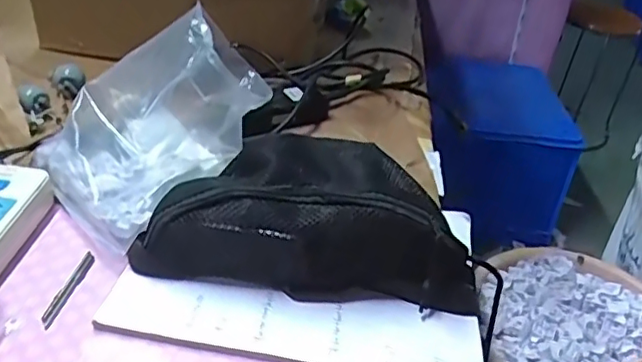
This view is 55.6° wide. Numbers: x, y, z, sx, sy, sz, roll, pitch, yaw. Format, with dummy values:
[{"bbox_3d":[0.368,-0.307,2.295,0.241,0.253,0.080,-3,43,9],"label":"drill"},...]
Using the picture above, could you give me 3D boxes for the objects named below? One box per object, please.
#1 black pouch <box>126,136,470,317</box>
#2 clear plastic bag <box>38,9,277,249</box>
[{"bbox_3d":[-0.002,0.020,0.524,0.267,0.071,0.137,9,36,4],"label":"black pouch"},{"bbox_3d":[-0.165,-0.077,0.599,0.193,0.129,0.236,28,41,26],"label":"clear plastic bag"}]

